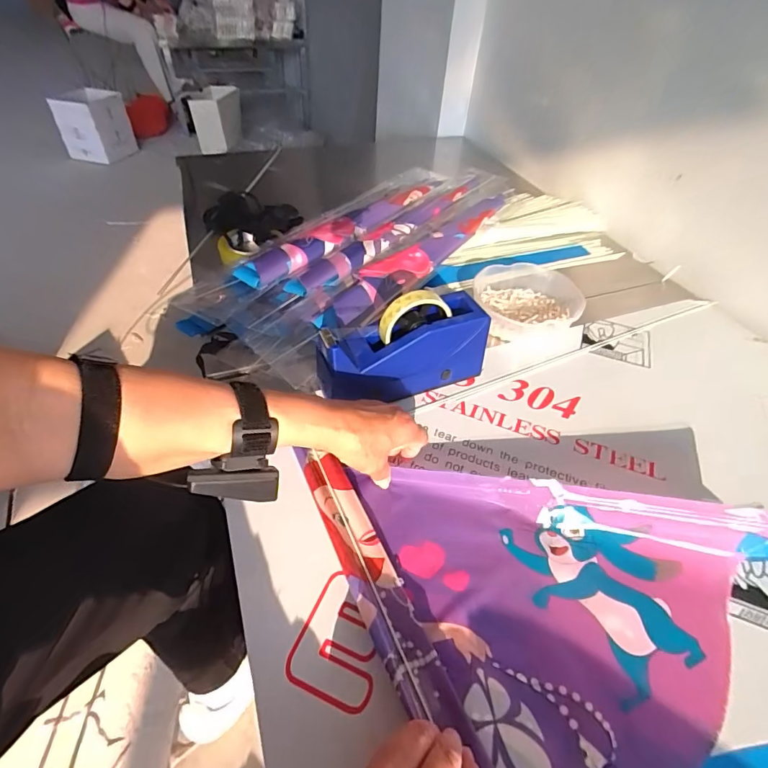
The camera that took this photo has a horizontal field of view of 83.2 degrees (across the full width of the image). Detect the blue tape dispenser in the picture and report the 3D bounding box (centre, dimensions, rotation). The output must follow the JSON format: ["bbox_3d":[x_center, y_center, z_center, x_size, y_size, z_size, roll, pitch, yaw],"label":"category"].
[{"bbox_3d":[0.025,-0.045,0.517,0.202,0.117,0.065,-14,48,-18],"label":"blue tape dispenser"}]

